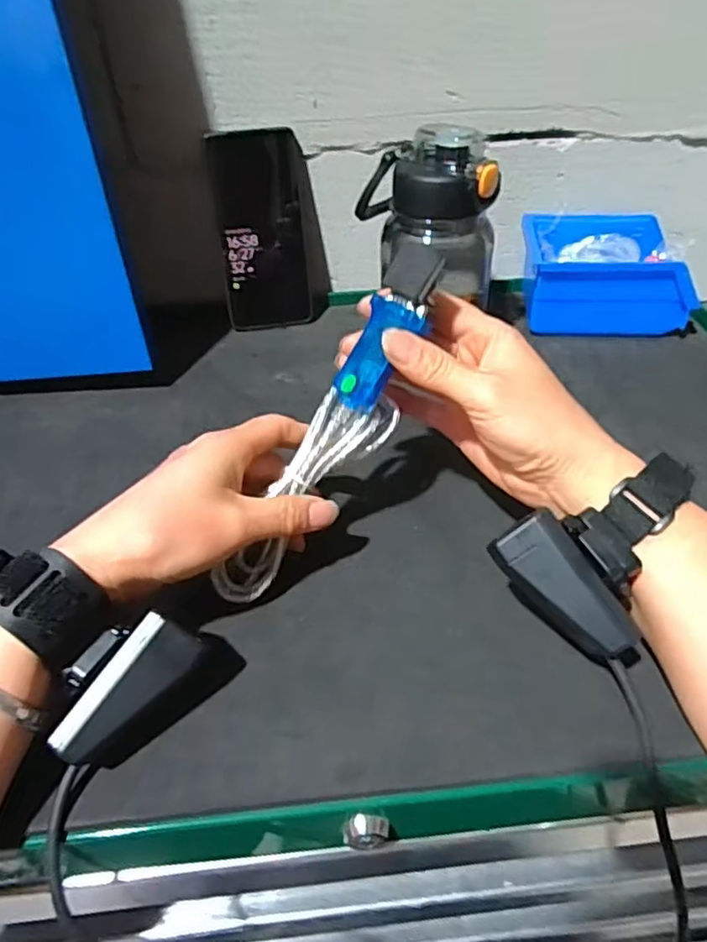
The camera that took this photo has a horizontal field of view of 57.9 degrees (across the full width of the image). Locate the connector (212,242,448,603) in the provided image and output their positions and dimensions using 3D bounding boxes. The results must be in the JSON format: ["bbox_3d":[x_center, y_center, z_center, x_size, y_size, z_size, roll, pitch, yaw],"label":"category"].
[{"bbox_3d":[-0.008,-0.019,0.344,0.032,0.203,0.045,38,12,37],"label":"connector"}]

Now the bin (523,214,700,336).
[{"bbox_3d":[0.219,-0.176,0.570,0.128,0.066,0.107,2,41,5],"label":"bin"}]

